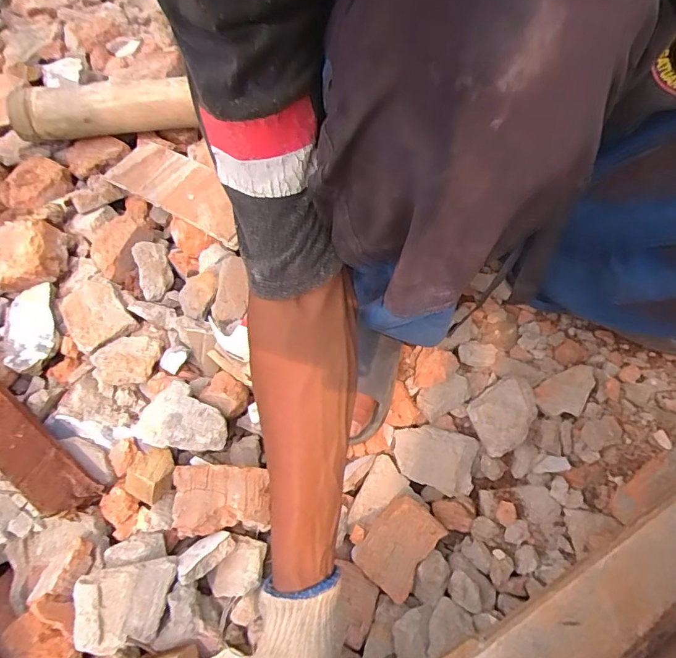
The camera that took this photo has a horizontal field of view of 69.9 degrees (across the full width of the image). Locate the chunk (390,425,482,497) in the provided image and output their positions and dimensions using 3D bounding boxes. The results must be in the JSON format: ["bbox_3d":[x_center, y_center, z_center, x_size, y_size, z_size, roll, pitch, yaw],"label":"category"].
[{"bbox_3d":[0.104,0.139,0.529,0.091,0.019,0.062,18,60,13],"label":"chunk"}]

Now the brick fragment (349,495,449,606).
[{"bbox_3d":[0.062,0.216,0.489,0.059,0.041,0.085,41,79,4],"label":"brick fragment"}]

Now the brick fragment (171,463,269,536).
[{"bbox_3d":[-0.124,0.184,0.525,0.104,0.045,0.070,-2,58,1],"label":"brick fragment"}]

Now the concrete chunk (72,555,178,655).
[{"bbox_3d":[-0.203,0.265,0.466,0.088,0.029,0.072,-12,58,-6],"label":"concrete chunk"}]

